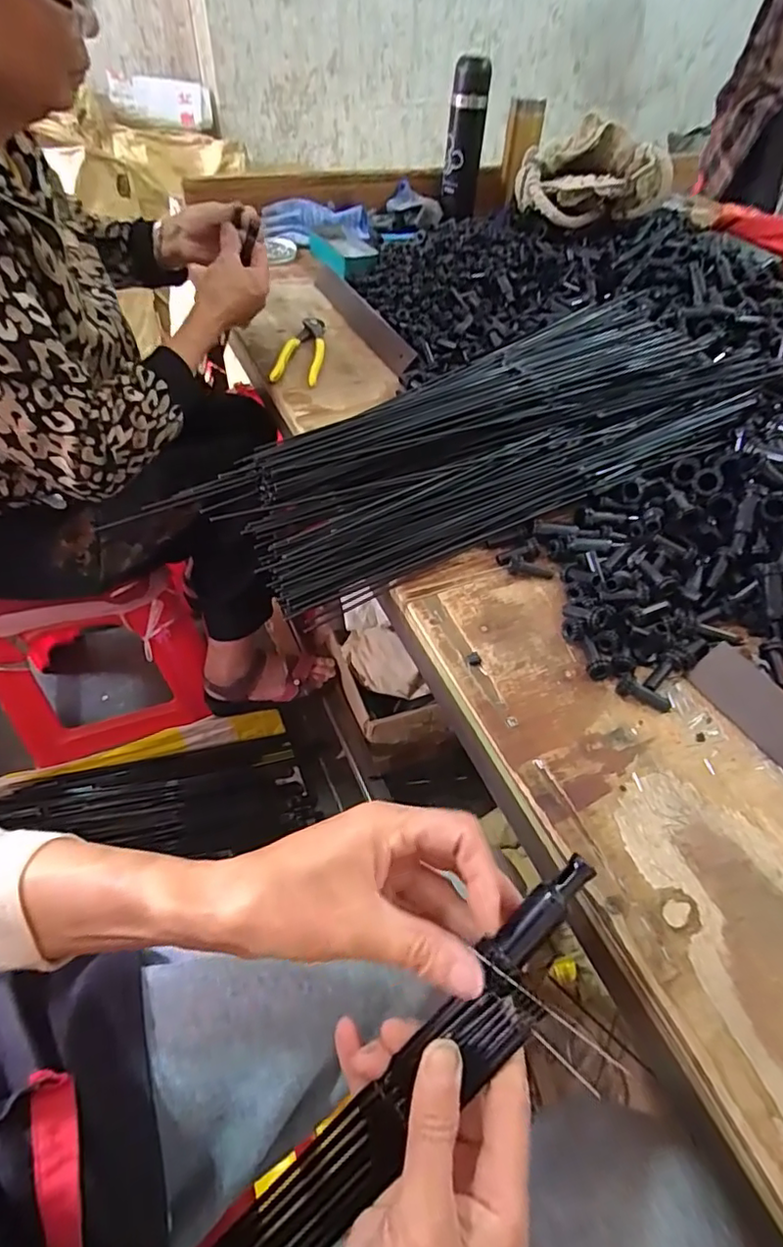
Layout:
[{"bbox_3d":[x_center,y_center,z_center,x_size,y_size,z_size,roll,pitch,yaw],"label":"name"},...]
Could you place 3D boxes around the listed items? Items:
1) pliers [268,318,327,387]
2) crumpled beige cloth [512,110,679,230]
[{"bbox_3d":[-0.120,-0.363,0.752,0.059,0.012,0.165,4,51,0],"label":"pliers"},{"bbox_3d":[0.340,-0.753,0.956,0.232,0.113,0.108,0,51,-3],"label":"crumpled beige cloth"}]

